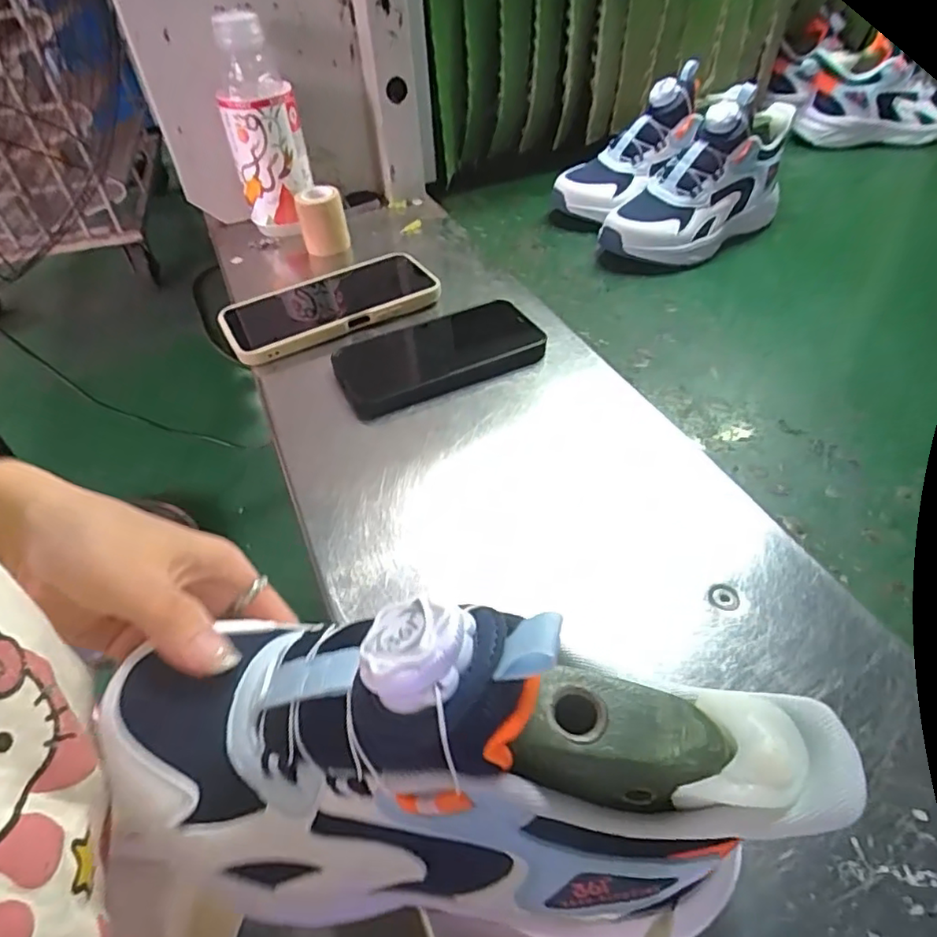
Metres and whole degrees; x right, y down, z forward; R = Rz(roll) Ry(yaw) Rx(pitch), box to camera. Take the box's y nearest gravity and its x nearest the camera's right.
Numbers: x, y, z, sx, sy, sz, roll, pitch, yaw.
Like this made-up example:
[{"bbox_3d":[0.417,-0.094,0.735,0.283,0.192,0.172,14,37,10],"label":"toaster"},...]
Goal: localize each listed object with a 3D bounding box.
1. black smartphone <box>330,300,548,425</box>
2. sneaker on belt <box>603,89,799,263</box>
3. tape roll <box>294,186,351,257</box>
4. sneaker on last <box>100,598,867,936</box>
[{"bbox_3d":[-0.022,-0.087,0.435,0.148,0.018,0.084,-19,50,-11],"label":"black smartphone"},{"bbox_3d":[0.238,-0.298,0.601,0.226,0.114,0.087,-30,50,-23],"label":"sneaker on belt"},{"bbox_3d":[-0.139,-0.235,0.566,0.043,0.058,0.034,-16,46,-11],"label":"tape roll"},{"bbox_3d":[-0.018,0.089,0.170,0.221,0.110,0.071,9,47,13],"label":"sneaker on last"}]

